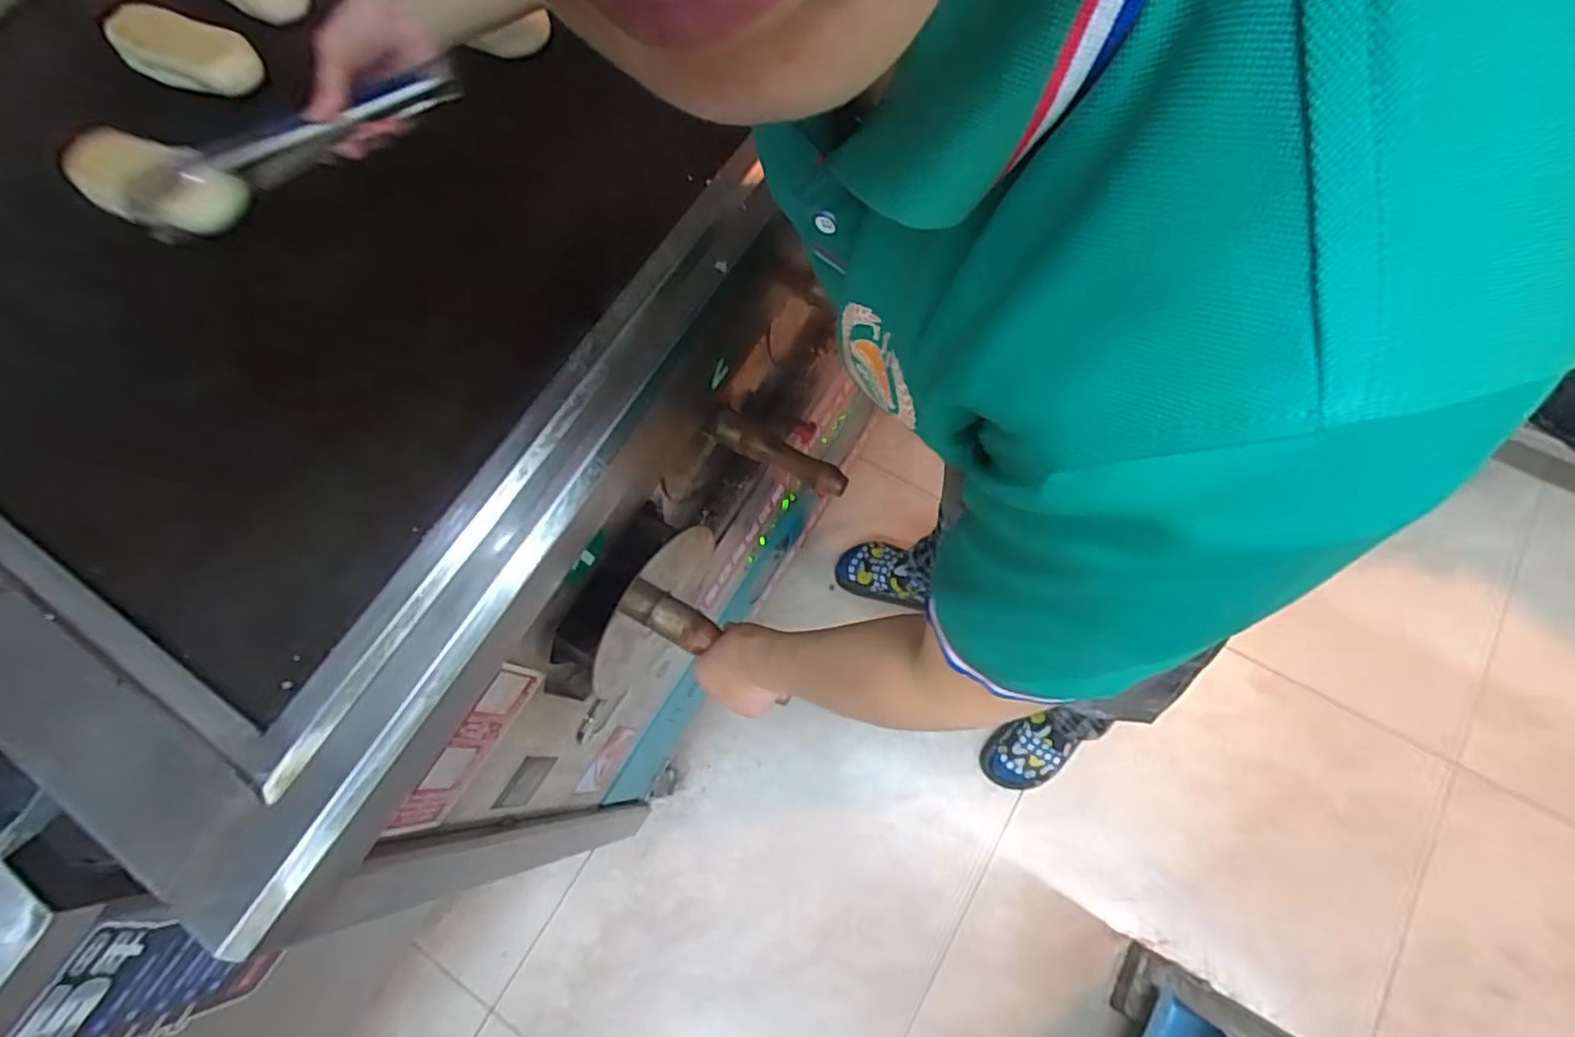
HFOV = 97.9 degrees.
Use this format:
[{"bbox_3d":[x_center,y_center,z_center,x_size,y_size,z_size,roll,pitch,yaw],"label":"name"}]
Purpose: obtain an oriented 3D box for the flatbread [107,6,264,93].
[{"bbox_3d":[-0.533,-0.407,0.594,0.159,0.018,0.070,20,73,11],"label":"flatbread"}]

